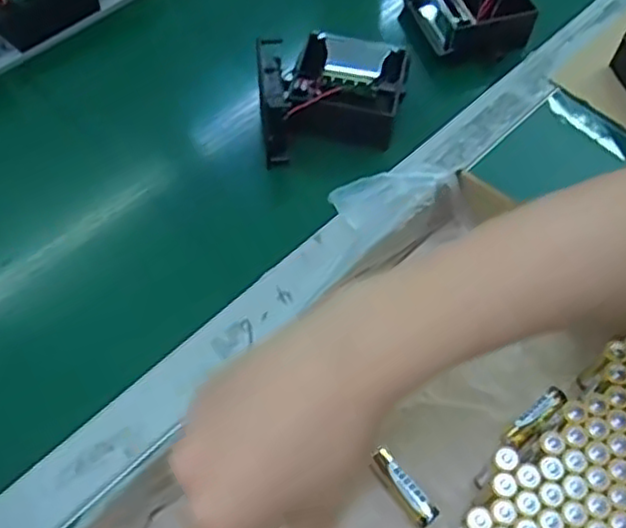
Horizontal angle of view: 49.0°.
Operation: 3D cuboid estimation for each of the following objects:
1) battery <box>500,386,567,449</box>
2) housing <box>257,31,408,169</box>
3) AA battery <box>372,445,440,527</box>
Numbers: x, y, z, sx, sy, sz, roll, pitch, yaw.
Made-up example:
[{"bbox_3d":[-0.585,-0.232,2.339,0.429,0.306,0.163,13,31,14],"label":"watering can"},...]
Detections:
[{"bbox_3d":[0.137,0.095,0.424,0.051,0.014,0.014,-35,61,-15],"label":"battery"},{"bbox_3d":[0.017,-0.141,0.550,0.115,0.054,0.107,-2,59,-4],"label":"housing"},{"bbox_3d":[0.053,0.128,0.400,0.013,0.012,0.049,-32,65,-20],"label":"AA battery"}]

